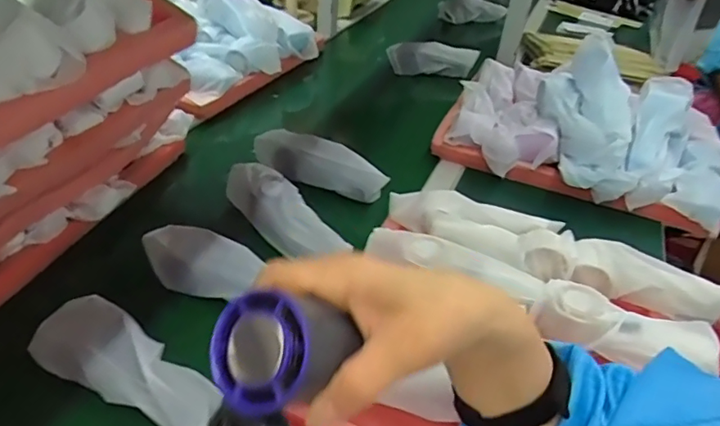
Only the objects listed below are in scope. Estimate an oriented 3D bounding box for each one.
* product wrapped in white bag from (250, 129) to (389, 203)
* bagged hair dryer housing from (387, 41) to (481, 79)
[{"bbox_3d":[-0.061,-0.071,0.740,0.203,0.054,0.048,24,41,23],"label":"product wrapped in white bag"},{"bbox_3d":[0.151,-0.318,1.084,0.182,0.070,0.036,6,37,1],"label":"bagged hair dryer housing"}]

